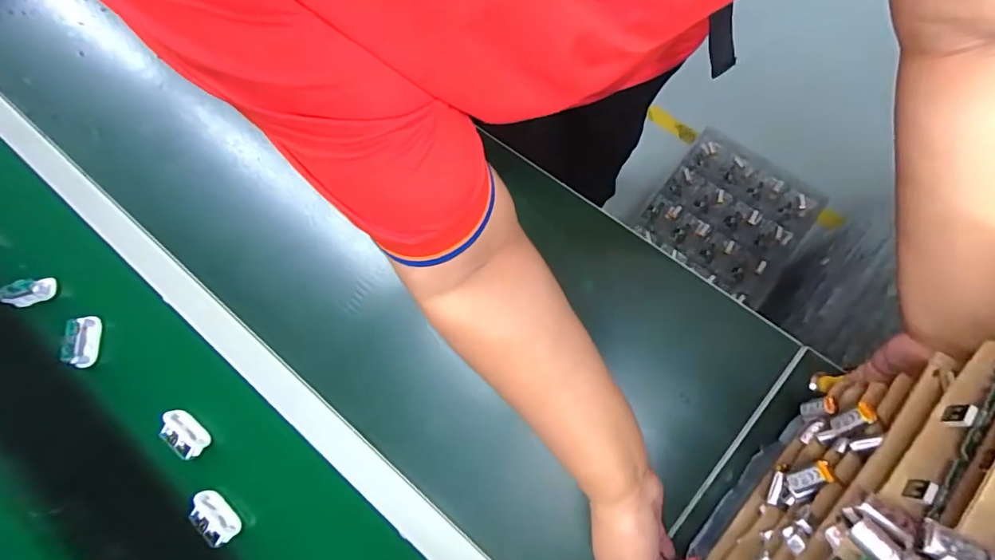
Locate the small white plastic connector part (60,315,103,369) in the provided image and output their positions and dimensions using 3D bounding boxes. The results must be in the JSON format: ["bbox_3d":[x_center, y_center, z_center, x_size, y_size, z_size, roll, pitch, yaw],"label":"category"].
[{"bbox_3d":[-0.493,0.072,0.566,0.019,0.033,0.058,-3,76,-1],"label":"small white plastic connector part"}]

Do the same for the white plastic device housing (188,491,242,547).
[{"bbox_3d":[-0.296,0.247,0.499,0.029,0.019,0.057,-39,79,-9],"label":"white plastic device housing"}]

